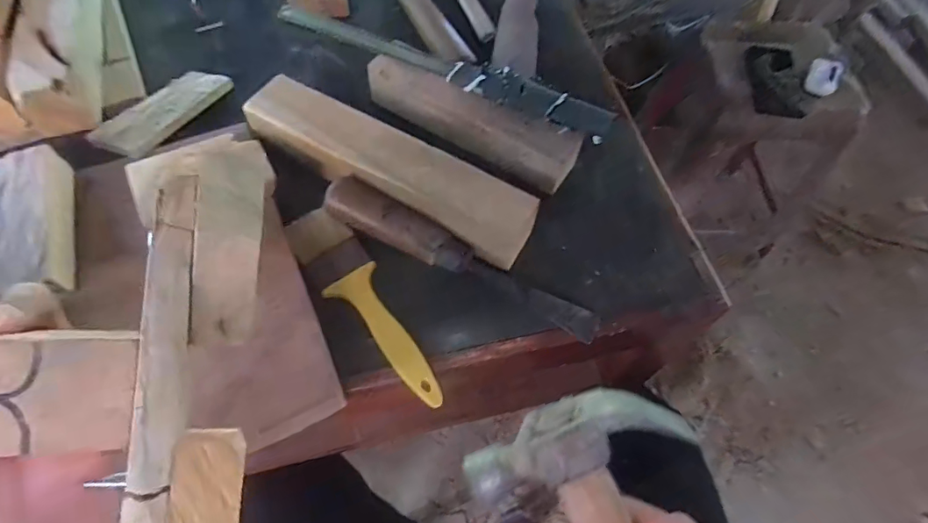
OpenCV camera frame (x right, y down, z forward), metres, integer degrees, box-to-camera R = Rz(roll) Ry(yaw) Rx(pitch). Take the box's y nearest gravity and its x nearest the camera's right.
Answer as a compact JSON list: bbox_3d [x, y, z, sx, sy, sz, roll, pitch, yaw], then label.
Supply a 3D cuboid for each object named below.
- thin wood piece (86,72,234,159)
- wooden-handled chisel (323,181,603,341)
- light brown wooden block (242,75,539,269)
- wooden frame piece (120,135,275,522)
[{"bbox_3d":[-0.256,-0.130,0.428,0.064,0.008,0.115,20,54,21],"label":"thin wood piece"},{"bbox_3d":[-0.005,-0.001,0.369,0.221,0.030,0.031,27,64,13],"label":"wooden-handled chisel"},{"bbox_3d":[-0.063,-0.074,0.391,0.245,0.044,0.052,27,64,13],"label":"light brown wooden block"},{"bbox_3d":[-0.099,0.032,0.187,0.042,0.025,0.155,-1,81,-2],"label":"wooden frame piece"}]

